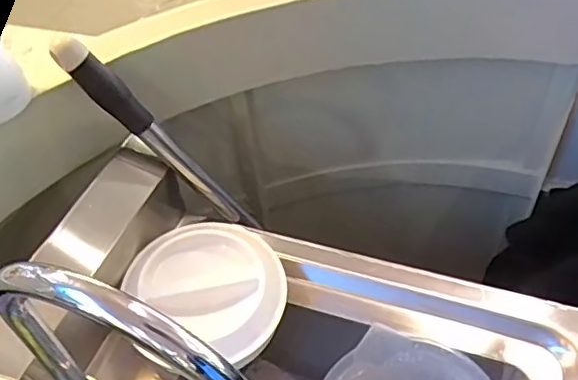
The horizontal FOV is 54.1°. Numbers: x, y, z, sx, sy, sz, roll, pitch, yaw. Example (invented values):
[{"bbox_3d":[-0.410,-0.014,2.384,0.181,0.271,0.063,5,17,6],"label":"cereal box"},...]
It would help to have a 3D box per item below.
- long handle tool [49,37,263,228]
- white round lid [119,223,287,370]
[{"bbox_3d":[-0.123,-0.042,0.578,0.031,0.289,0.023,-20,40,28],"label":"long handle tool"},{"bbox_3d":[-0.078,0.095,0.545,0.148,0.032,0.137,3,59,-5],"label":"white round lid"}]

